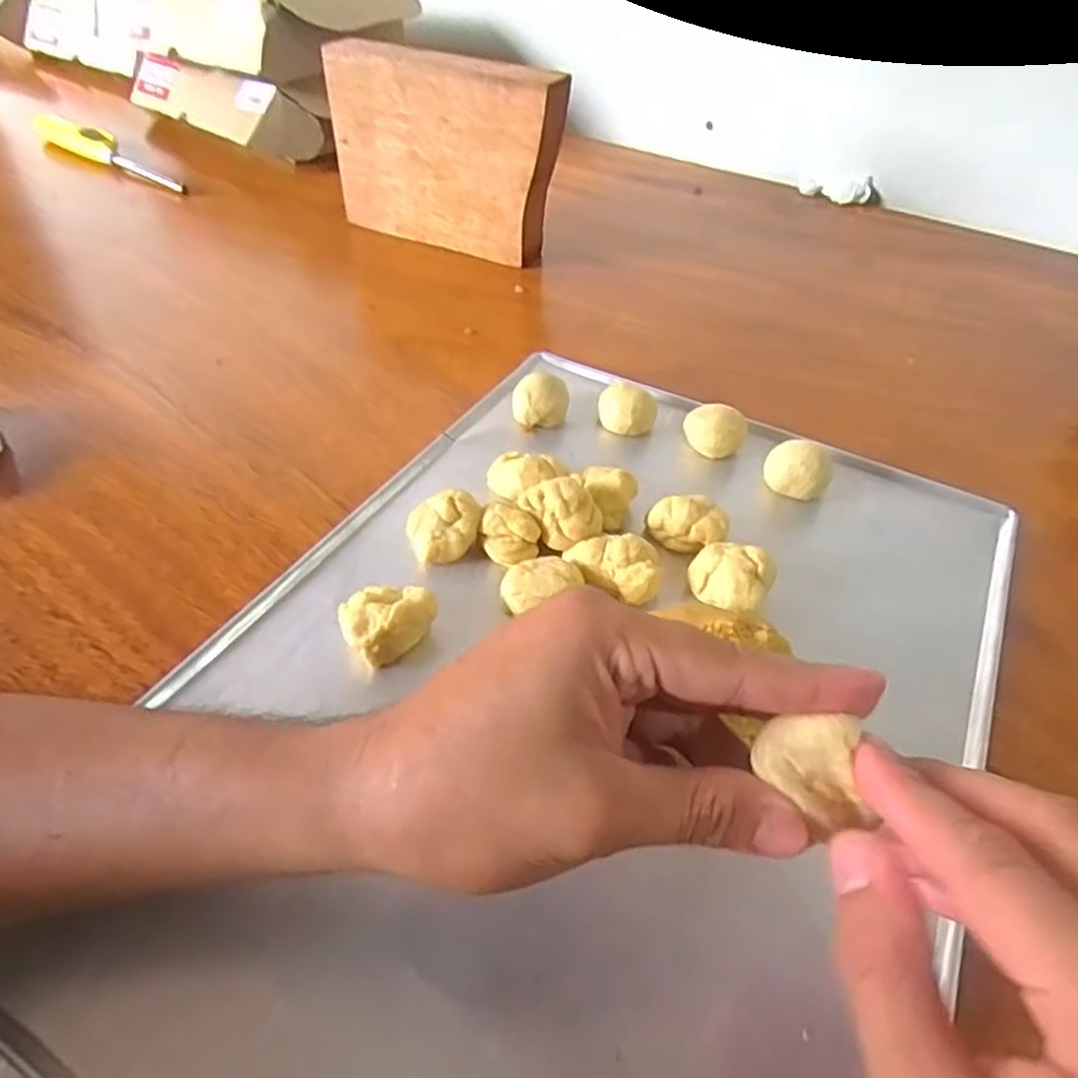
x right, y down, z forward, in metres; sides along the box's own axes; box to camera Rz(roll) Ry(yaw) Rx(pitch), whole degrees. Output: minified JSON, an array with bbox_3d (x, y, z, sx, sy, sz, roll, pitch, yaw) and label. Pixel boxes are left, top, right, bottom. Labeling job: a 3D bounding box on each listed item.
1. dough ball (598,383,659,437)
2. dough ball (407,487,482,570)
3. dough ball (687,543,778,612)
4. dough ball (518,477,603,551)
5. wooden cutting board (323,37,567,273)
[{"bbox_3d":[0.057,-0.082,0.462,0.037,0.031,0.029,6,44,3],"label":"dough ball"},{"bbox_3d":[-0.049,-0.006,0.377,0.036,0.029,0.029,-12,46,-15],"label":"dough ball"},{"bbox_3d":[0.096,0.023,0.362,0.040,0.030,0.034,24,48,20],"label":"dough ball"},{"bbox_3d":[0.012,-0.016,0.378,0.031,0.025,0.036,-28,52,-28],"label":"dough ball"},{"bbox_3d":[-0.085,-0.335,0.627,0.208,0.153,0.033,19,47,16],"label":"wooden cutting board"}]

